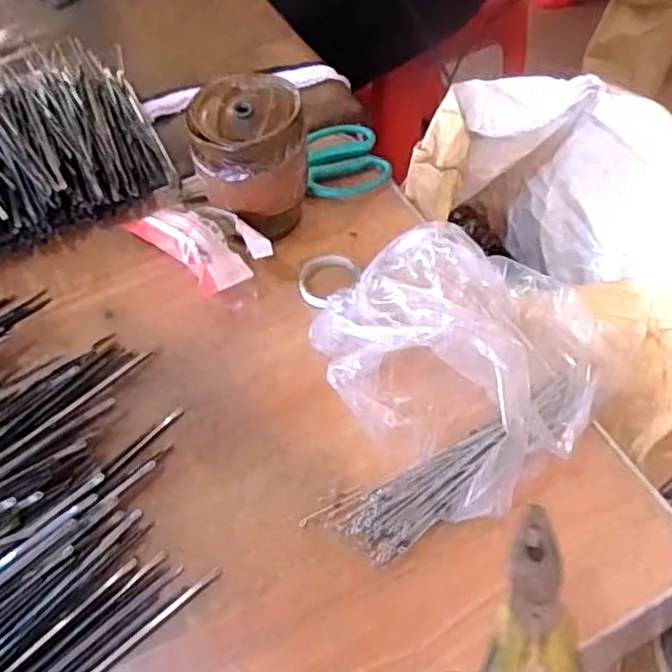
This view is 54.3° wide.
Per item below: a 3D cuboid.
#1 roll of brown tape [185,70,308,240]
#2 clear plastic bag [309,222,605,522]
[{"bbox_3d":[-0.063,-0.131,0.506,0.081,0.104,0.087,-1,54,1],"label":"roll of brown tape"},{"bbox_3d":[0.077,0.005,0.428,0.180,0.062,0.162,35,63,24],"label":"clear plastic bag"}]

